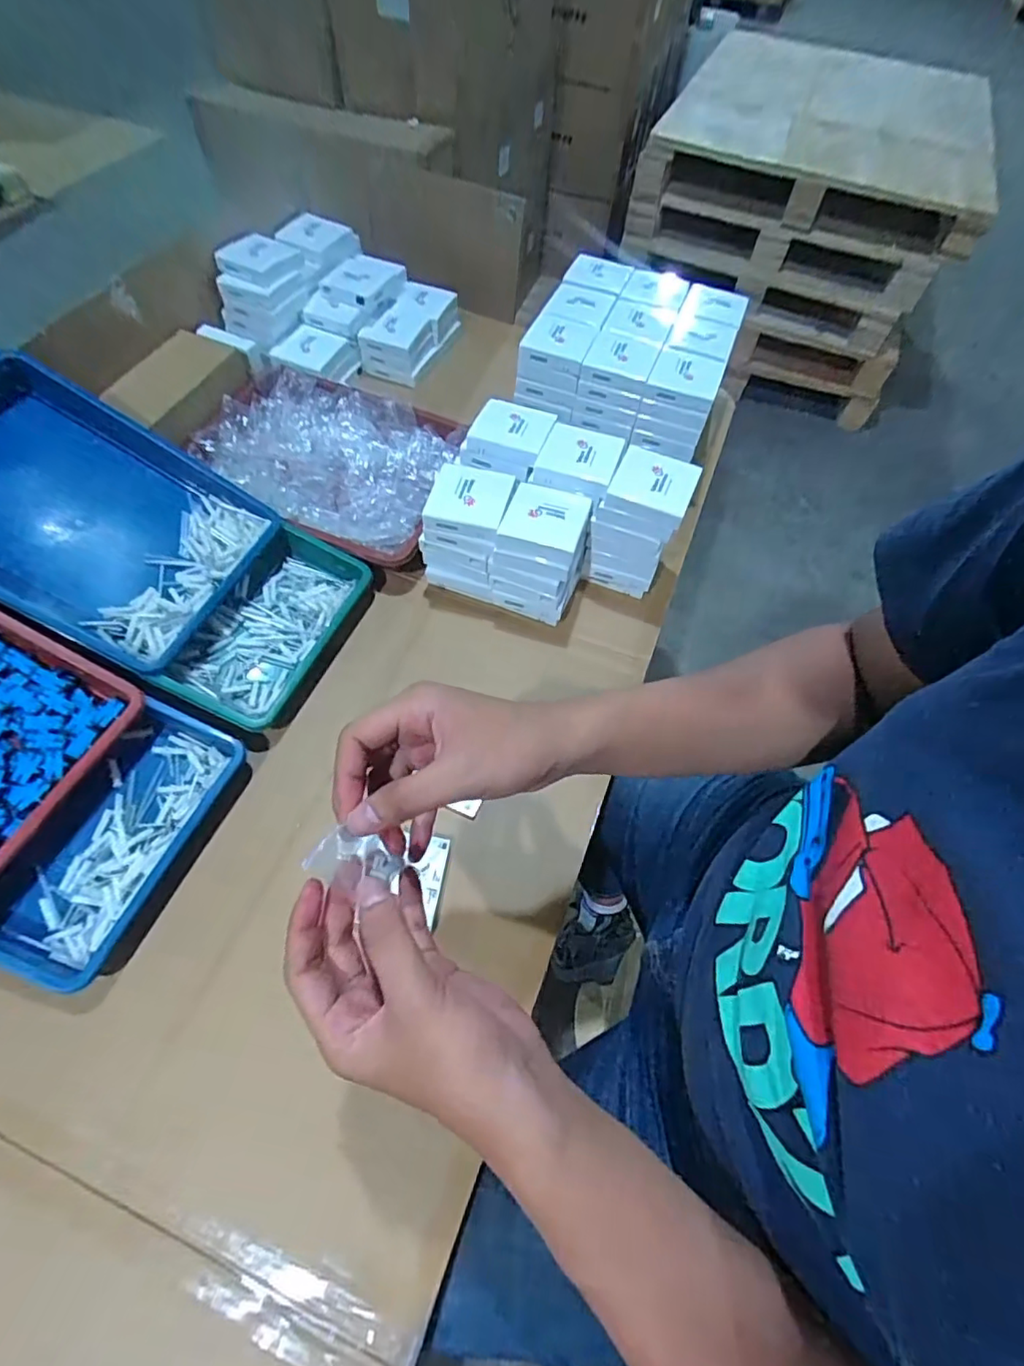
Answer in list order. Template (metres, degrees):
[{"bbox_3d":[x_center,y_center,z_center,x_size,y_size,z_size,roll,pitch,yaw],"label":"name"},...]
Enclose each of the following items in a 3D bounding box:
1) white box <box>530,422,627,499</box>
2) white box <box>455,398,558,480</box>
[{"bbox_3d":[0.075,-0.251,0.640,0.085,0.027,0.078,18,60,6],"label":"white box"},{"bbox_3d":[-0.006,-0.284,0.665,0.096,0.042,0.088,19,60,7],"label":"white box"}]

